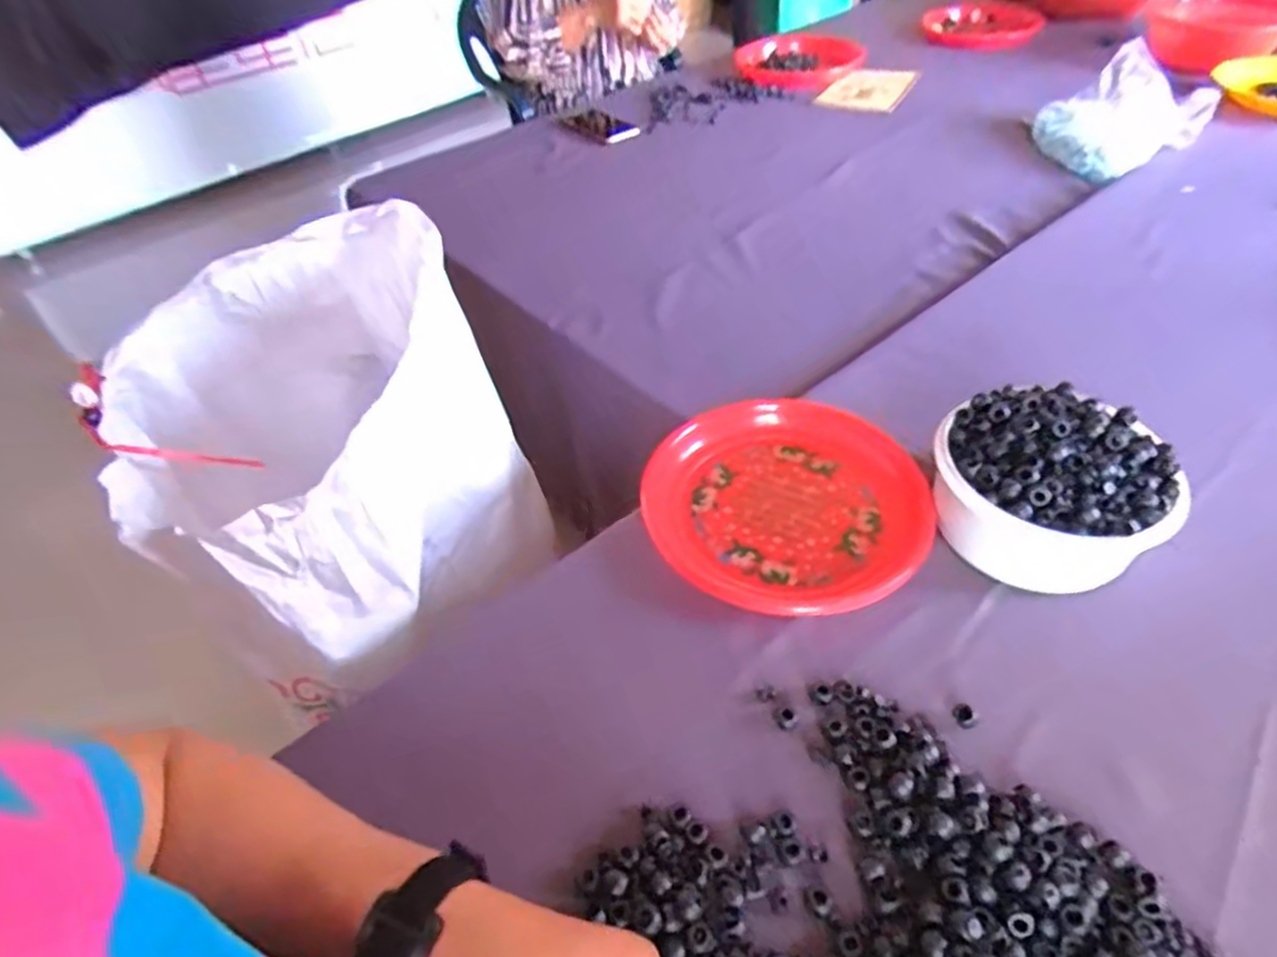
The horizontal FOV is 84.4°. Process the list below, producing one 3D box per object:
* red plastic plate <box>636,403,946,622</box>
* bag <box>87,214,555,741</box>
[{"bbox_3d":[0.118,0.017,0.581,0.211,0.027,0.218,-3,44,3],"label":"red plastic plate"},{"bbox_3d":[-0.265,-0.016,0.599,0.295,0.286,0.302,0,46,5],"label":"bag"}]

